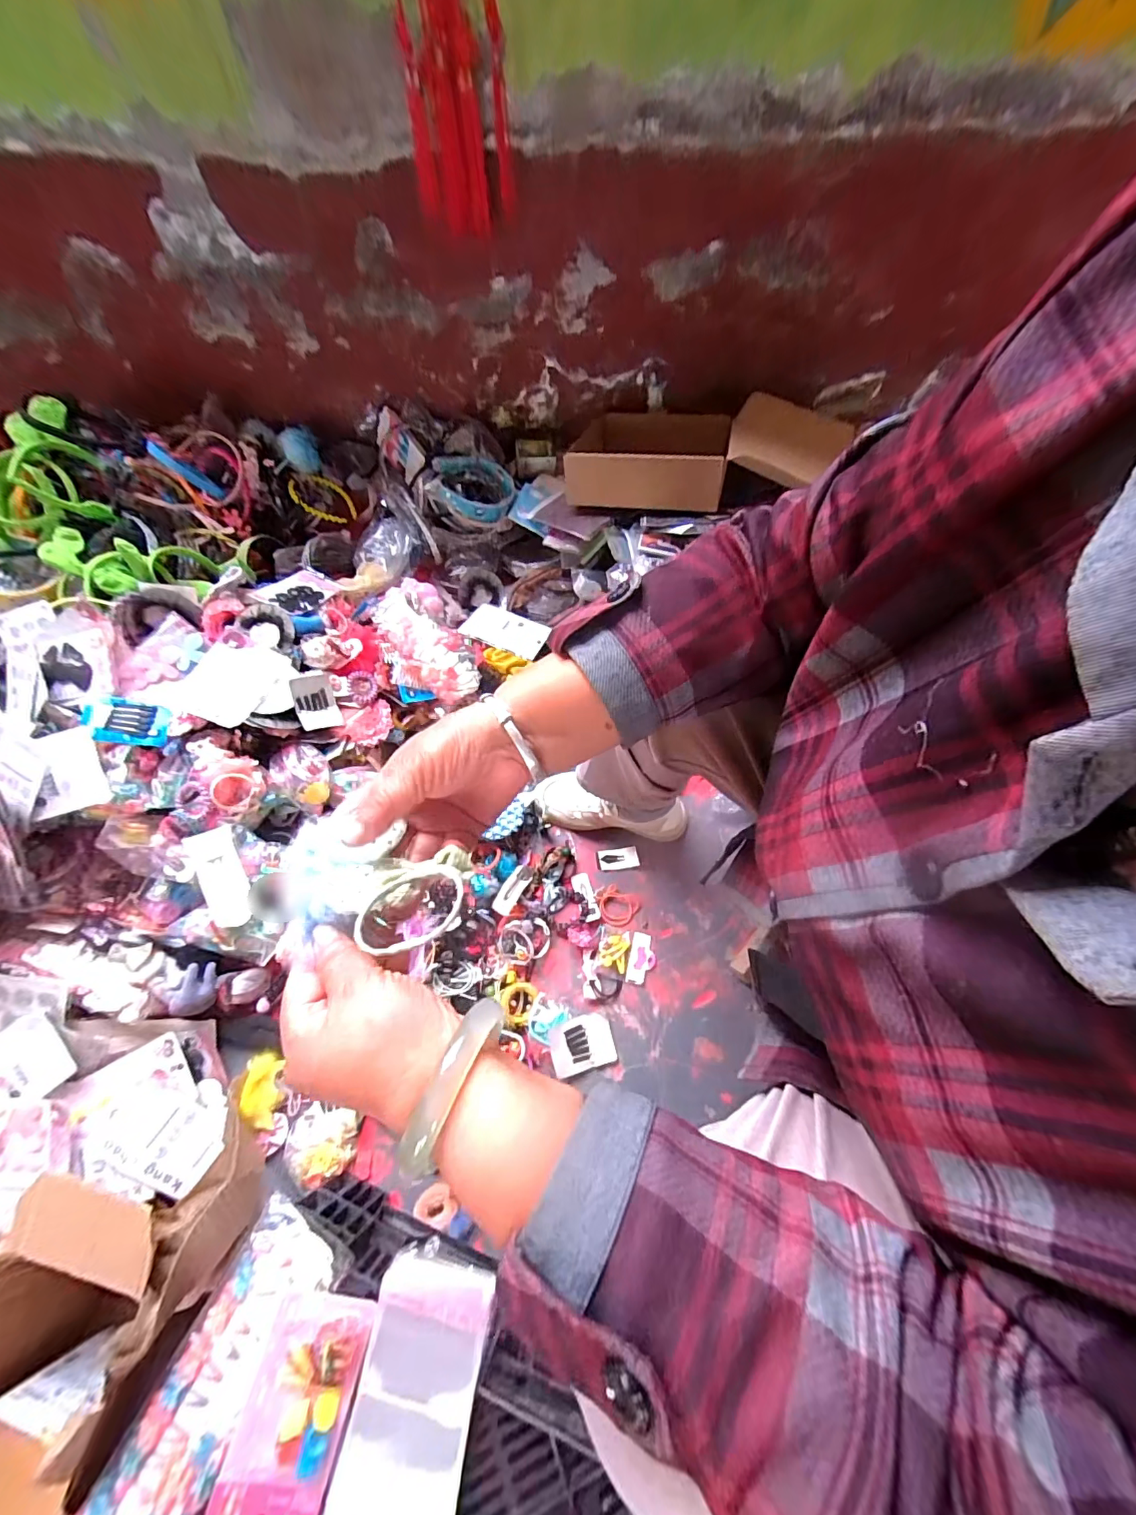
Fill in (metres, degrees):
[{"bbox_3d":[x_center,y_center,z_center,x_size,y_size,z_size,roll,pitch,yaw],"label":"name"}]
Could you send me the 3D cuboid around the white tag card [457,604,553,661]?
[{"bbox_3d":[-0.107,-0.225,0.881,0.147,0.010,0.099,25,52,11],"label":"white tag card"}]

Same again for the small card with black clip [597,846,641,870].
[{"bbox_3d":[0.079,0.159,0.782,0.063,0.004,0.033,-7,56,-5],"label":"small card with black clip"}]

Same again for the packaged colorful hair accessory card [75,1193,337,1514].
[{"bbox_3d":[-0.286,0.507,0.399,0.086,0.032,0.228,24,67,11],"label":"packaged colorful hair accessory card"}]

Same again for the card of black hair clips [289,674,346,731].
[{"bbox_3d":[-0.389,-0.086,0.766,0.062,0.010,0.086,-17,90,-46],"label":"card of black hair clips"}]

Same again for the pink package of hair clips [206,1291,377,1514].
[{"bbox_3d":[-0.215,0.516,0.390,0.081,0.017,0.134,10,65,5],"label":"pink package of hair clips"}]

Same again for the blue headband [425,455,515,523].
[{"bbox_3d":[-0.181,-0.511,0.938,0.158,0.044,0.123,11,75,-12],"label":"blue headband"}]

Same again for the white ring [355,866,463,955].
[{"bbox_3d":[-0.081,0.080,0.260,0.056,0.006,0.045,-18,36,-18],"label":"white ring"}]

